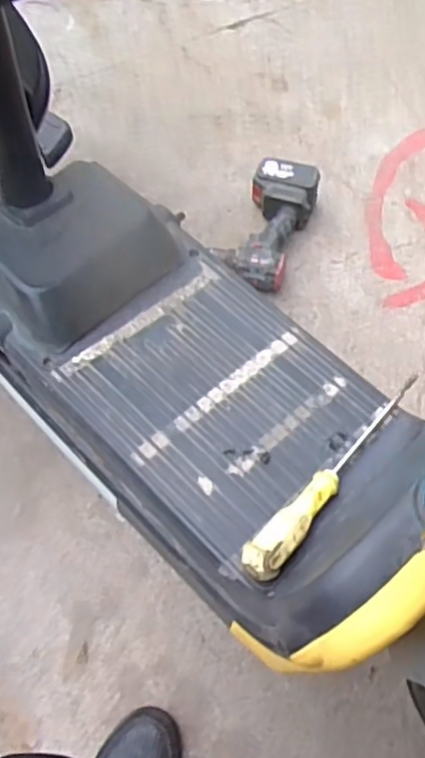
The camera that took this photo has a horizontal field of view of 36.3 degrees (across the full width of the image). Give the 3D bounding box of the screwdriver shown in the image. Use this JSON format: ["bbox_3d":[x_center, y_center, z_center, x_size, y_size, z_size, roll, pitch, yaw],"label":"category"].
[{"bbox_3d":[0.098,0.088,0.562,0.032,0.034,0.208,35,66,20],"label":"screwdriver"}]

